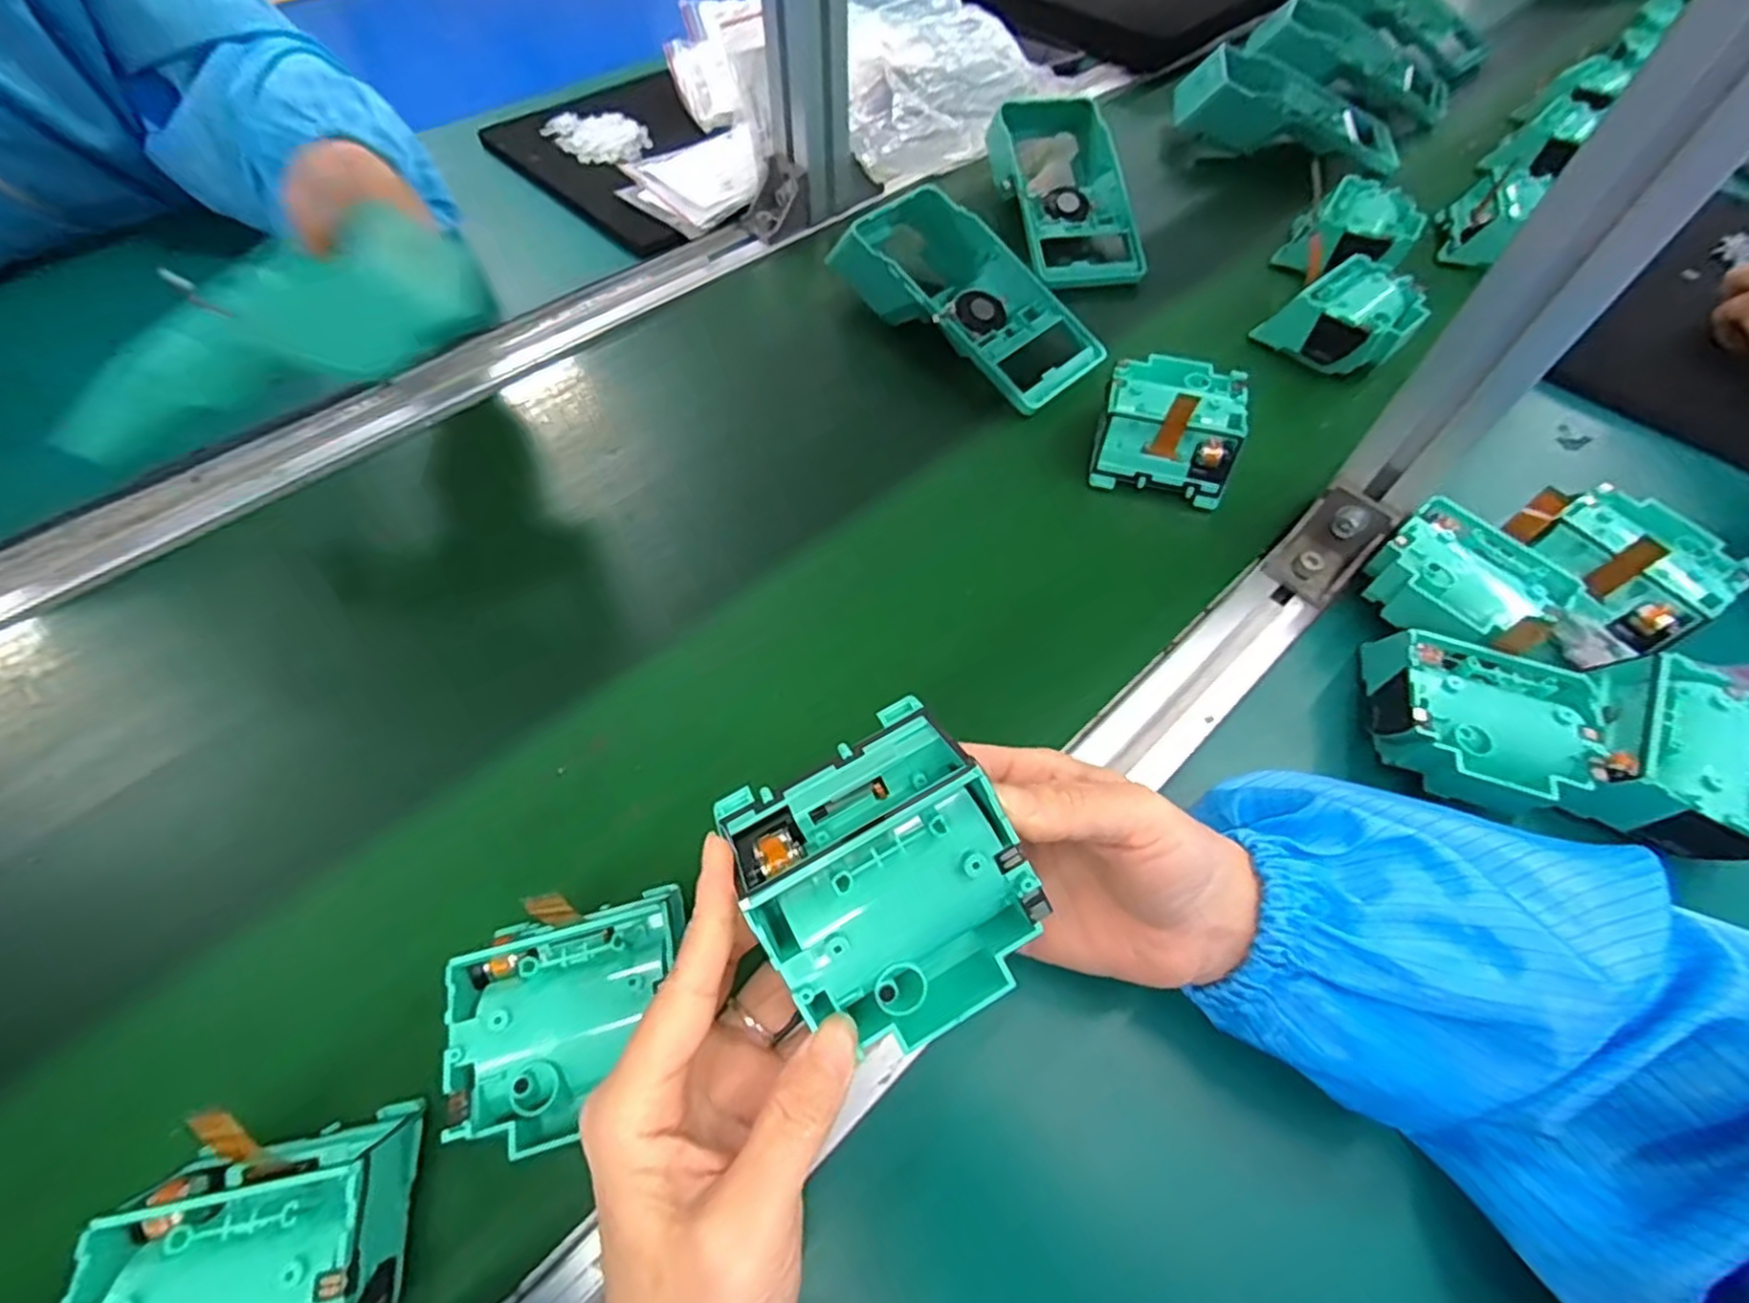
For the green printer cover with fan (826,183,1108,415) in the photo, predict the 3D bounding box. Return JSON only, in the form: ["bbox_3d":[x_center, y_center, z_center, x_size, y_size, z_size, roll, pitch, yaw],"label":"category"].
[{"bbox_3d":[0.058,-0.234,0.487,0.191,0.048,0.090,38,65,19],"label":"green printer cover with fan"}]

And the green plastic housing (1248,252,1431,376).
[{"bbox_3d":[0.311,-0.217,0.489,0.073,0.051,0.075,-35,66,-20],"label":"green plastic housing"}]

